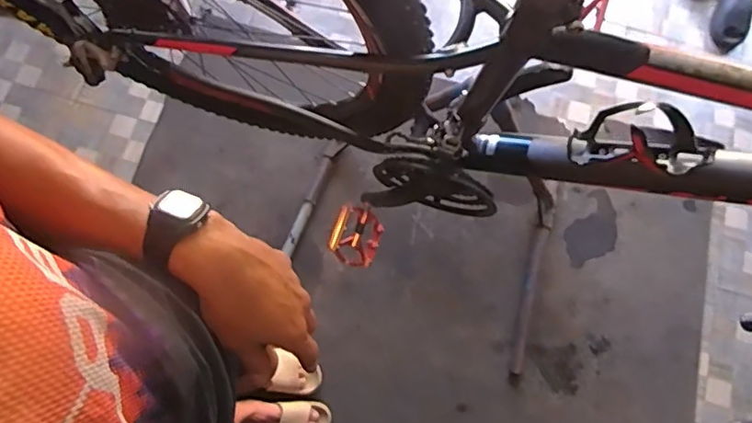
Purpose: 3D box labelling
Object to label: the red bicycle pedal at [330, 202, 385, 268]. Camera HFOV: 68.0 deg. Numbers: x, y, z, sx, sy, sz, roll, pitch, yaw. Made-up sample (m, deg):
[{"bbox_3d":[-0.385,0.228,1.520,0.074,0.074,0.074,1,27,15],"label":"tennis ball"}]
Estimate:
[{"bbox_3d":[-0.031,0.040,0.932,0.019,0.099,0.100,20,85,48],"label":"red bicycle pedal"}]

